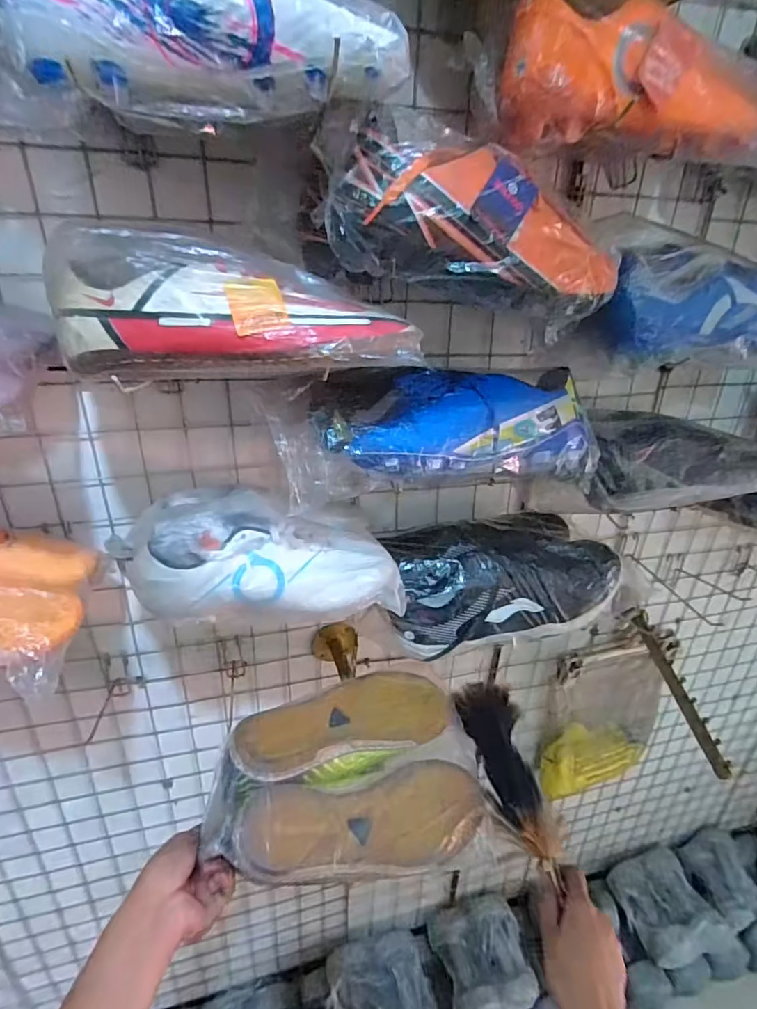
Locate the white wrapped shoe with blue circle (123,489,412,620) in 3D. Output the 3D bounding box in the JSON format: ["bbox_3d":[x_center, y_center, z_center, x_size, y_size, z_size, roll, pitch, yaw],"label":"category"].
[{"bbox_3d":[-0.110,0.045,0.504,0.257,0.095,0.120,-2,26,-10],"label":"white wrapped shoe with blue circle"}]

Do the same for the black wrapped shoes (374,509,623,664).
[{"bbox_3d":[0.135,0.087,0.605,0.245,0.104,0.148,-3,27,-12],"label":"black wrapped shoes"}]

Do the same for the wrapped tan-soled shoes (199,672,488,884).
[{"bbox_3d":[-0.027,0.271,0.530,0.278,0.086,0.183,-5,27,-16],"label":"wrapped tan-soled shoes"}]

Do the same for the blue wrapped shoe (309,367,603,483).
[{"bbox_3d":[0.078,-0.079,0.497,0.280,0.089,0.089,-6,27,-18],"label":"blue wrapped shoe"}]

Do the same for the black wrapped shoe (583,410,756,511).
[{"bbox_3d":[0.370,-0.048,0.579,0.264,0.086,0.079,3,26,-1],"label":"black wrapped shoe"}]

